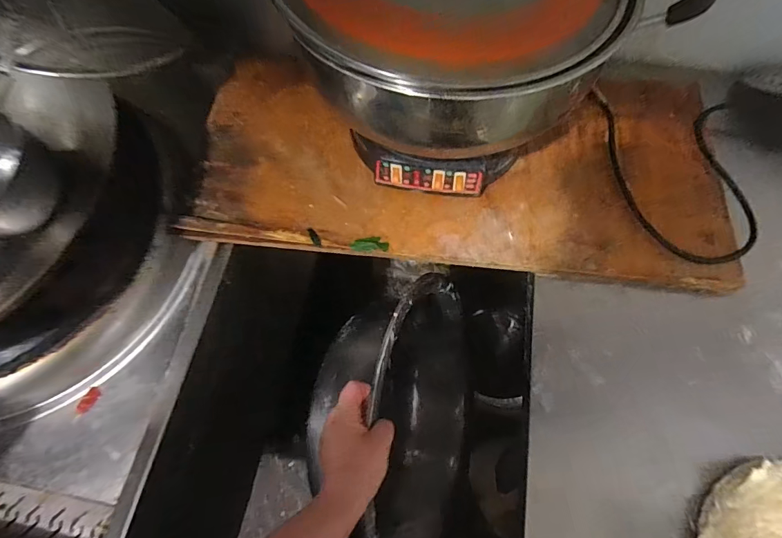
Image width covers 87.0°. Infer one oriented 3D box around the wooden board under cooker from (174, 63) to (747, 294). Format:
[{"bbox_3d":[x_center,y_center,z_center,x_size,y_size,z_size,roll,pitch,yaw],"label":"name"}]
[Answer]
[{"bbox_3d":[0.093,-0.155,0.571,0.703,0.015,0.324,5,69,2],"label":"wooden board under cooker"}]

